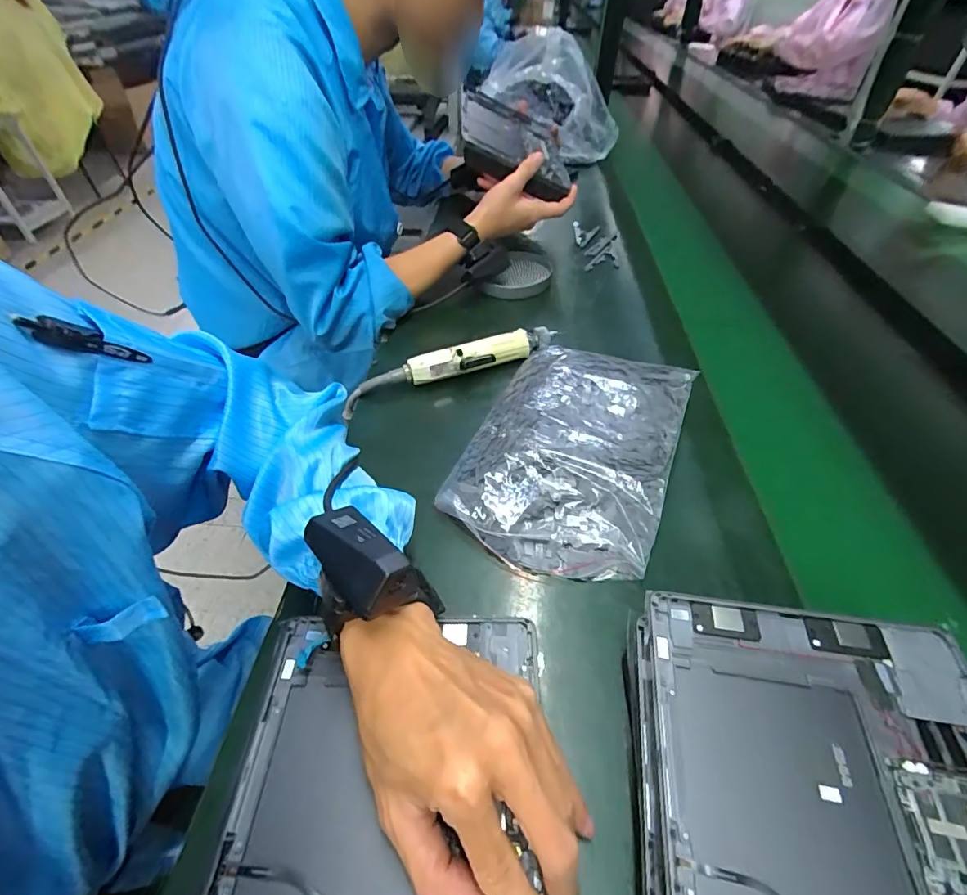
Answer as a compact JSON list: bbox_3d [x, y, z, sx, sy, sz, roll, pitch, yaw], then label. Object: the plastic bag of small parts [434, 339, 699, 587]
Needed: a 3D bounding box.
[{"bbox_3d":[0.088,-0.009,0.441,0.181,0.028,0.277,20,50,16],"label":"plastic bag of small parts"}]

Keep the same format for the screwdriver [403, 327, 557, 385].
[{"bbox_3d":[0.002,-0.101,0.537,0.187,0.044,0.040,-17,50,-16],"label":"screwdriver"}]

